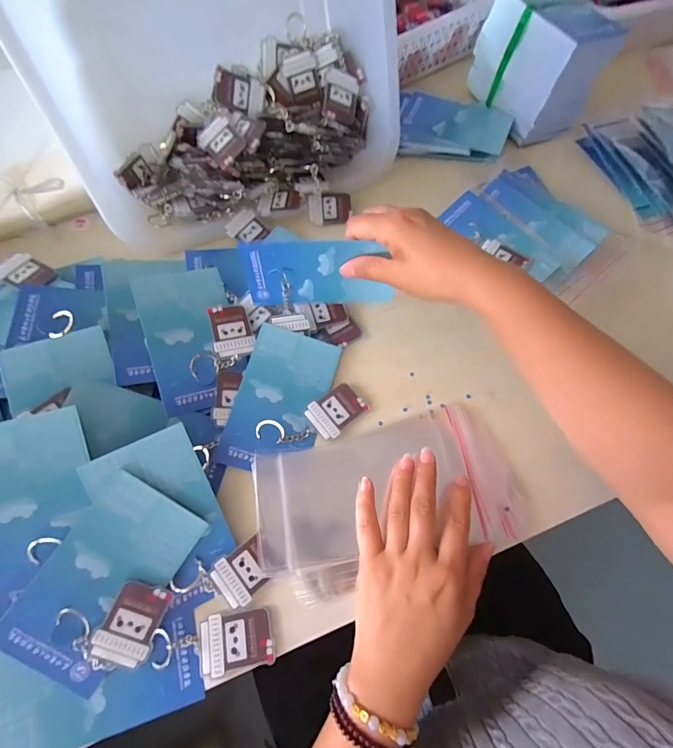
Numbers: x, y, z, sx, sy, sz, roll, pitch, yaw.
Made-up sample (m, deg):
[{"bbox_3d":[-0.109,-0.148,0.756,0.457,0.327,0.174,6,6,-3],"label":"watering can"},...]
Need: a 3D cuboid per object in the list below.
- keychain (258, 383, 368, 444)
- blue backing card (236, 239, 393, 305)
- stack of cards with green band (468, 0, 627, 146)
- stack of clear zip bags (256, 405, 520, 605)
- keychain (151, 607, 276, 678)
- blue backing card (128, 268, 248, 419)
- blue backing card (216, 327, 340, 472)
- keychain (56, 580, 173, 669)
[{"bbox_3d":[-0.020,0.043,0.345,0.097,0.012,0.039,-26,70,-11],"label":"keychain"},{"bbox_3d":[-0.015,-0.086,0.342,0.127,0.075,0.011,-2,59,-1],"label":"blue backing card"},{"bbox_3d":[0.249,-0.386,0.465,0.093,0.094,0.144,-22,70,-10],"label":"stack of cards with green band"},{"bbox_3d":[0.043,0.103,0.325,0.213,0.021,0.116,-14,69,-6],"label":"stack of clear zip bags"},{"bbox_3d":[-0.089,0.198,0.280,0.082,0.009,0.037,-9,68,-5],"label":"keychain"},{"bbox_3d":[-0.132,-0.035,0.355,0.078,0.008,0.134,-15,77,-24],"label":"blue backing card"},{"bbox_3d":[-0.051,0.024,0.351,0.078,0.005,0.132,16,73,-3],"label":"blue backing card"},{"bbox_3d":[-0.160,0.175,0.273,0.065,0.004,0.056,19,75,-9],"label":"keychain"}]

